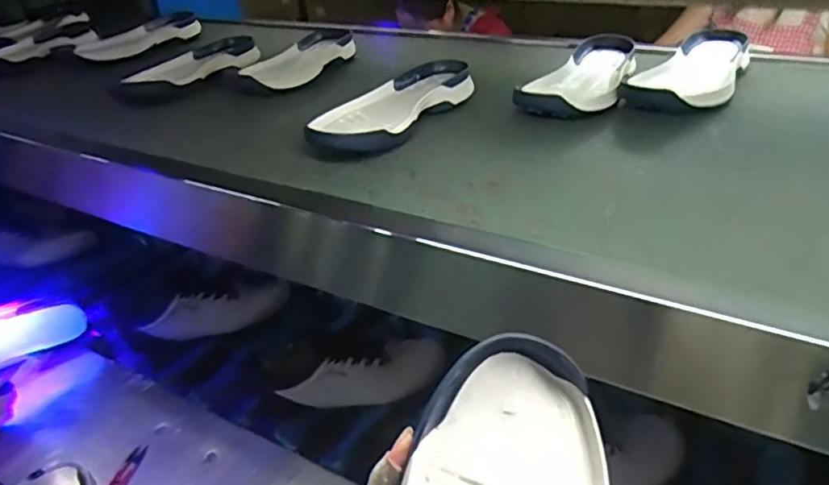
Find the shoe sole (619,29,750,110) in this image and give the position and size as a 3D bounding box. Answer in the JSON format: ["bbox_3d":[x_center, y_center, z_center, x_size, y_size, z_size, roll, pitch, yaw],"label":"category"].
[{"bbox_3d":[0.411,-0.250,0.864,0.125,0.039,0.324,18,38,31],"label":"shoe sole"}]

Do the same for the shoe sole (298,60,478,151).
[{"bbox_3d":[-0.033,-0.180,0.796,0.125,0.047,0.279,16,37,30],"label":"shoe sole"}]

